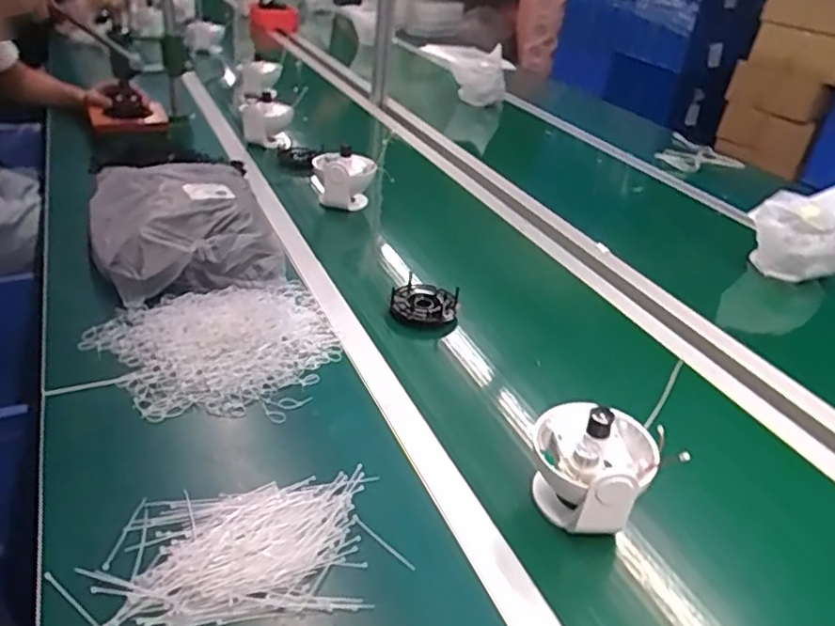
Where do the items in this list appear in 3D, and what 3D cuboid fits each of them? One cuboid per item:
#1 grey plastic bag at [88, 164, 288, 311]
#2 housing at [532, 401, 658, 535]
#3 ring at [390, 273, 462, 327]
[{"bbox_3d":[-0.371,-0.142,1.006,0.256,0.098,0.341,-11,37,-25],"label":"grey plastic bag"},{"bbox_3d":[0.172,0.148,0.645,0.115,0.106,0.117,19,35,18],"label":"housing"},{"bbox_3d":[0.011,-0.014,0.963,0.100,0.034,0.091,5,33,-3],"label":"ring"}]

